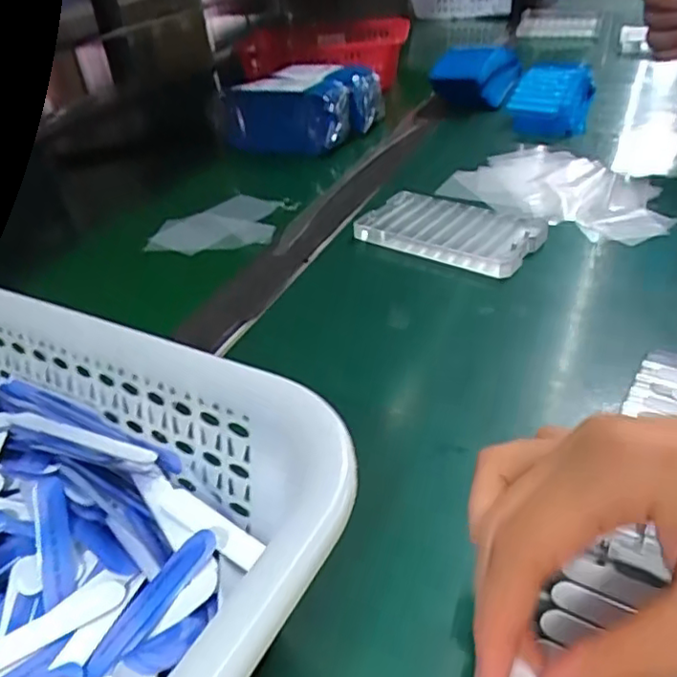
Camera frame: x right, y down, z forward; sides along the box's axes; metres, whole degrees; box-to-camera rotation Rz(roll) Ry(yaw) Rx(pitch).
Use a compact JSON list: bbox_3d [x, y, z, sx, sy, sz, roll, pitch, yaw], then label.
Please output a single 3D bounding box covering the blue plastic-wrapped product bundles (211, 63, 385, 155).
[{"bbox_3d":[-0.040,-0.248,0.675,0.135,0.061,0.126,16,41,27],"label":"blue plastic-wrapped product bundles"}]

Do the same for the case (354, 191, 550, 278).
[{"bbox_3d":[0.082,-0.080,0.459,0.124,0.017,0.072,20,43,32],"label":"case"}]

